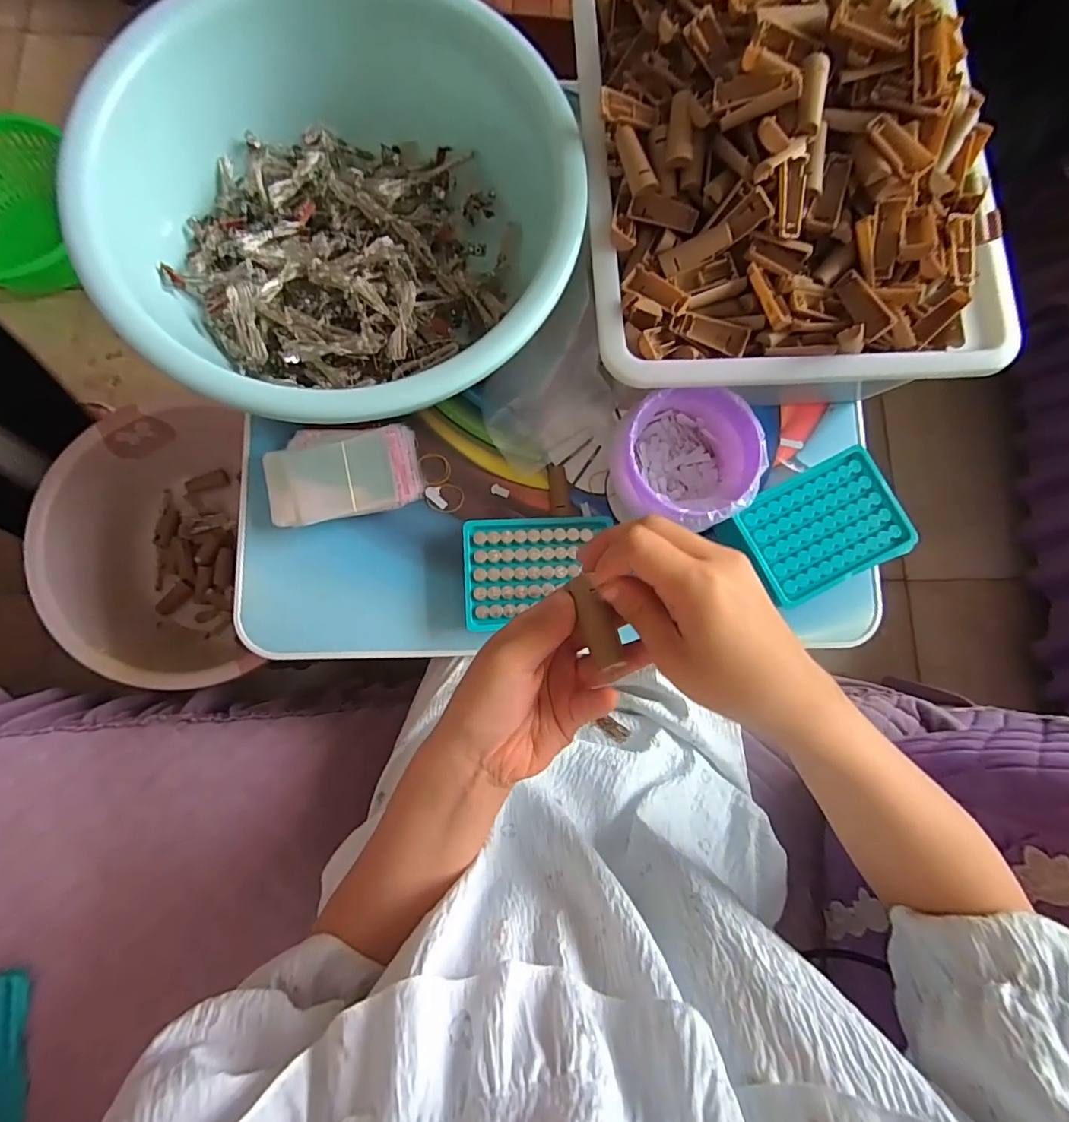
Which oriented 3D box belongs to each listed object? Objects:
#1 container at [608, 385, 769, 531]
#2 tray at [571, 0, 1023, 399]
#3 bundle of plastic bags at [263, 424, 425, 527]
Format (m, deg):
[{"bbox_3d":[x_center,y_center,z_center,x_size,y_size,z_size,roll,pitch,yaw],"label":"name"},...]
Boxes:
[{"bbox_3d":[0.123,-0.081,0.444,0.113,0.084,0.115,1,81,-3],"label":"container"},{"bbox_3d":[0.196,-0.330,0.387,0.309,0.109,0.380,-4,81,-4],"label":"tray"},{"bbox_3d":[-0.169,-0.080,0.464,0.129,0.032,0.085,-11,82,-5],"label":"bundle of plastic bags"}]

